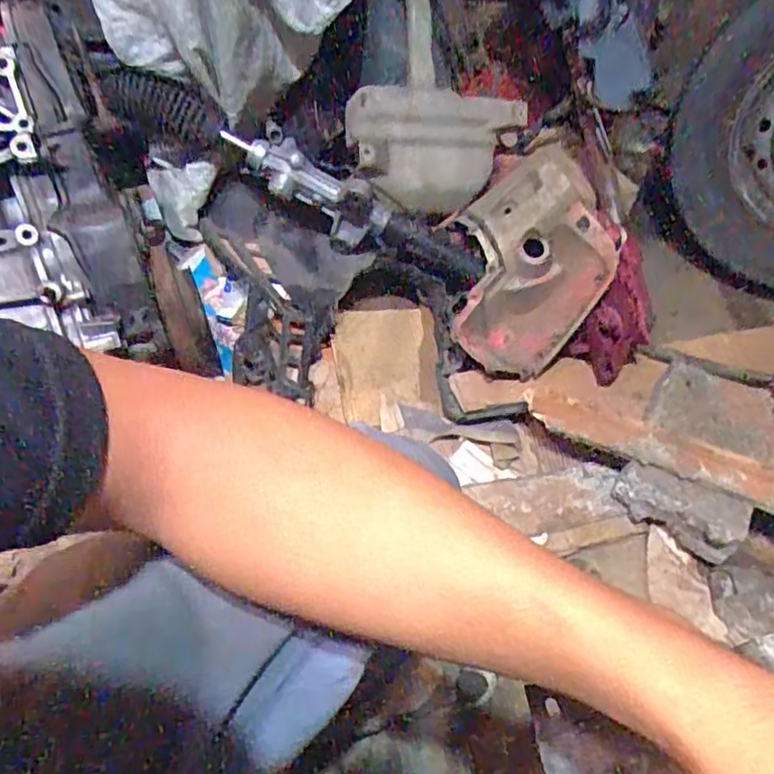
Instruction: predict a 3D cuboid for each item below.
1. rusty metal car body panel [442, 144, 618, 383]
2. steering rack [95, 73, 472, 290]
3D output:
[{"bbox_3d":[0.212,-0.185,0.971,0.261,0.304,0.069,44,12,-3],"label":"rusty metal car body panel"},{"bbox_3d":[-0.047,-0.280,0.963,0.427,0.109,0.101,25,46,-25],"label":"steering rack"}]

